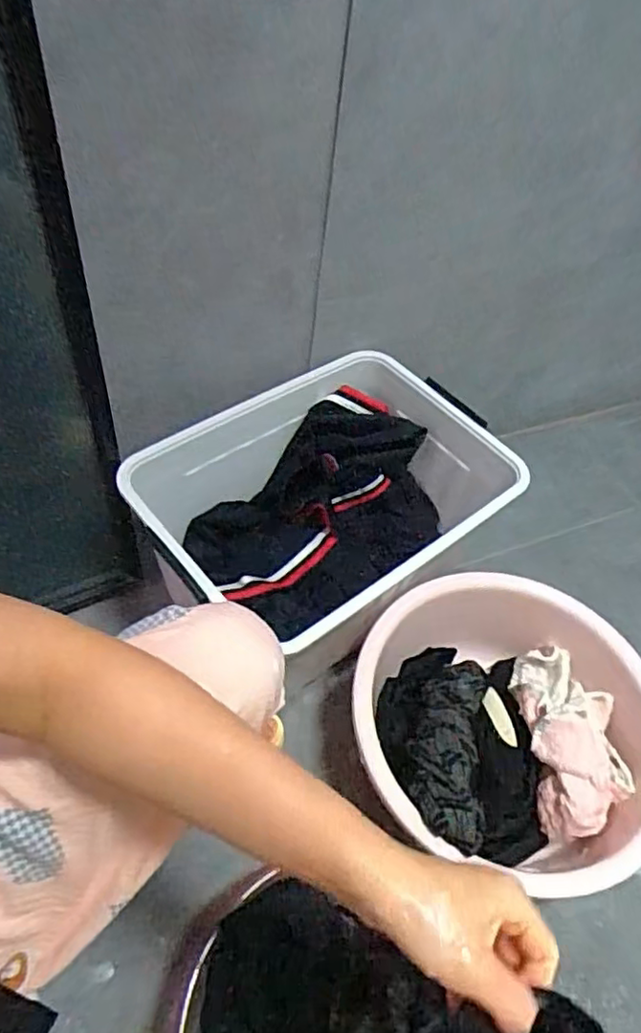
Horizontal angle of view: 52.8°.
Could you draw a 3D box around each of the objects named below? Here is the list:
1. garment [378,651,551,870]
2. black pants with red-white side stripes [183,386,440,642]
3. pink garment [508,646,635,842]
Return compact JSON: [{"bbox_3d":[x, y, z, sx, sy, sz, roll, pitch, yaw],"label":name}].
[{"bbox_3d":[0.180,0.283,0.828,0.210,0.150,0.297,4,51,-5],"label":"garment"},{"bbox_3d":[-0.011,0.011,0.962,0.353,0.236,0.197,-31,61,-28],"label":"black pants with red-white side stripes"},{"bbox_3d":[0.329,0.279,0.831,0.125,0.086,0.236,4,51,-4],"label":"pink garment"}]

